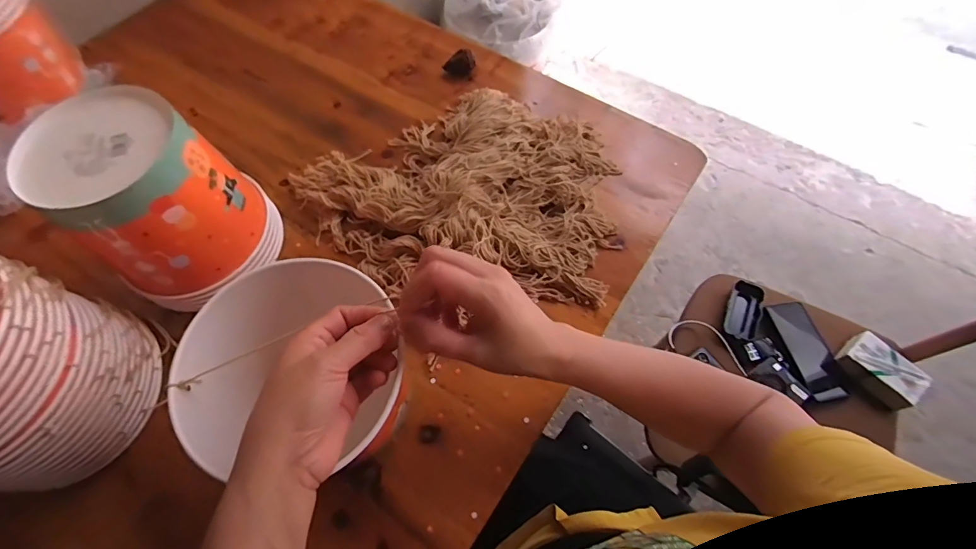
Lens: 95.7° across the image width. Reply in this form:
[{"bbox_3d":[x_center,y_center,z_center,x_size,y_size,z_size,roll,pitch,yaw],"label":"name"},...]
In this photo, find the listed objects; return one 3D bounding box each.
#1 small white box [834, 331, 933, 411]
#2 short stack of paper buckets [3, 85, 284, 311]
[{"bbox_3d":[0.638,0.156,0.716,0.074,0.039,0.113,-37,69,-17],"label":"small white box"},{"bbox_3d":[-0.312,-0.069,0.437,0.139,0.162,0.137,-42,71,-19],"label":"short stack of paper buckets"}]

